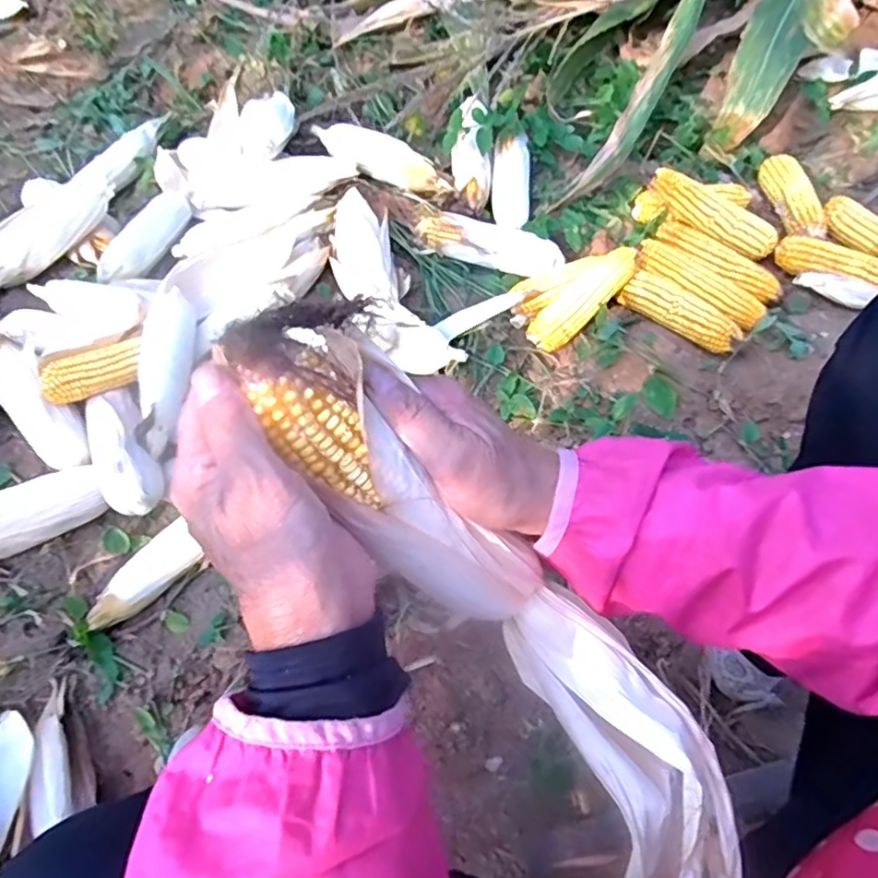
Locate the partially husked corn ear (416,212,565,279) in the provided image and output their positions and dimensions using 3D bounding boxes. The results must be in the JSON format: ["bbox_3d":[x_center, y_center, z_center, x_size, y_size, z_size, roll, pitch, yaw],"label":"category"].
[{"bbox_3d":[0.071,-0.270,0.872,0.199,0.044,0.060,21,66,8],"label":"partially husked corn ear"}]

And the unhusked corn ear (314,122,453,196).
[{"bbox_3d":[-0.093,-0.418,0.932,0.241,0.062,0.053,36,68,14],"label":"unhusked corn ear"}]

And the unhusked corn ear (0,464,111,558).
[{"bbox_3d":[-0.489,0.092,0.719,0.213,0.058,0.073,-18,67,-11],"label":"unhusked corn ear"}]

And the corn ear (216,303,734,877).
[{"bbox_3d":[0.020,0.088,0.303,0.098,0.086,0.336,-44,97,-20],"label":"corn ear"}]

